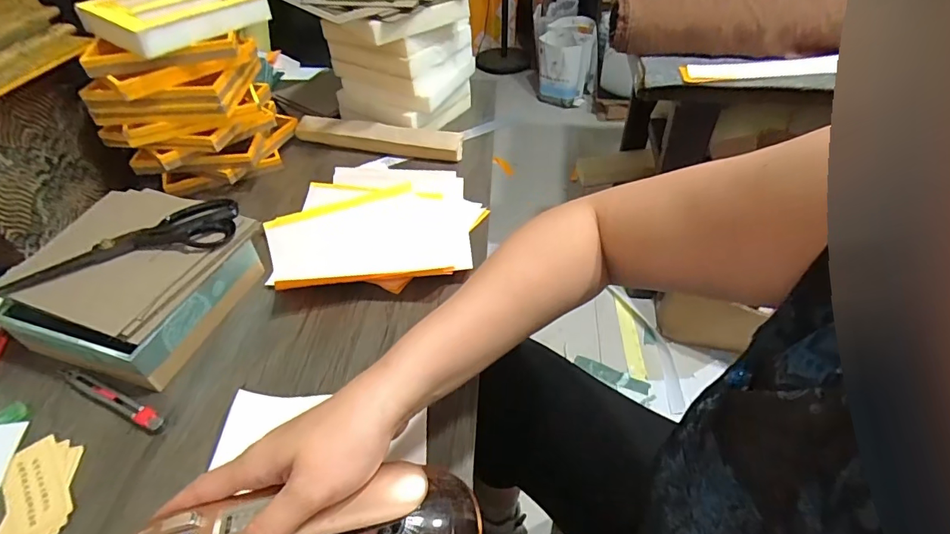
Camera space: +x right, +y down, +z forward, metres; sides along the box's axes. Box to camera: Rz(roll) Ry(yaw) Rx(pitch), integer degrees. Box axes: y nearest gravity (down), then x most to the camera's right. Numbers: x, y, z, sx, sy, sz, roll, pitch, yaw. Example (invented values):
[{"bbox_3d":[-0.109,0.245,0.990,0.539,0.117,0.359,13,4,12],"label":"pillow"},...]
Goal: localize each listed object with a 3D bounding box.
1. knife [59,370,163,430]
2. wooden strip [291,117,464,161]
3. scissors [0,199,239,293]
[{"bbox_3d":[-0.364,0.128,0.469,0.143,0.009,0.015,18,48,19],"label":"knife"},{"bbox_3d":[-0.158,-0.213,0.777,0.279,0.036,0.039,8,46,9],"label":"wooden strip"},{"bbox_3d":[-0.386,-0.027,0.521,0.229,0.015,0.073,-18,47,-16],"label":"scissors"}]

